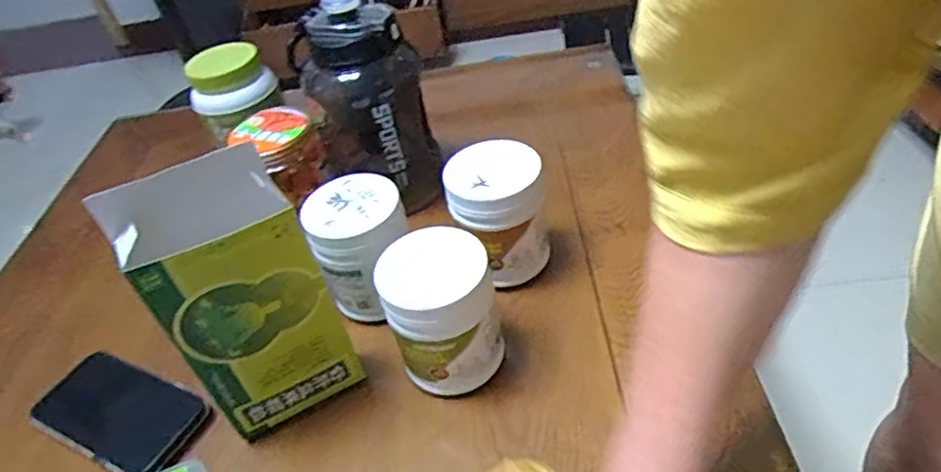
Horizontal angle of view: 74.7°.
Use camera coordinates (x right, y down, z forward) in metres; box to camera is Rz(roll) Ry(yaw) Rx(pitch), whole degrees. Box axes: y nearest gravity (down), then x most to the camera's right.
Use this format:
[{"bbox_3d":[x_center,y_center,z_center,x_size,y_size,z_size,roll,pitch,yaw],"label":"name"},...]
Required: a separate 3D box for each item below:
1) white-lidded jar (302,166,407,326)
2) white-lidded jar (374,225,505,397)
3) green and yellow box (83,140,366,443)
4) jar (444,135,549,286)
[{"bbox_3d":[-0.103,0.012,0.584,0.085,0.113,0.088,-7,42,6],"label":"white-lidded jar"},{"bbox_3d":[-0.027,0.063,0.509,0.083,0.114,0.085,-7,42,6],"label":"white-lidded jar"},{"bbox_3d":[-0.185,0.048,0.497,0.115,0.196,0.124,-34,46,-23],"label":"green and yellow box"},{"bbox_3d":[0.027,-0.020,0.589,0.089,0.115,0.084,-10,42,1],"label":"jar"}]

